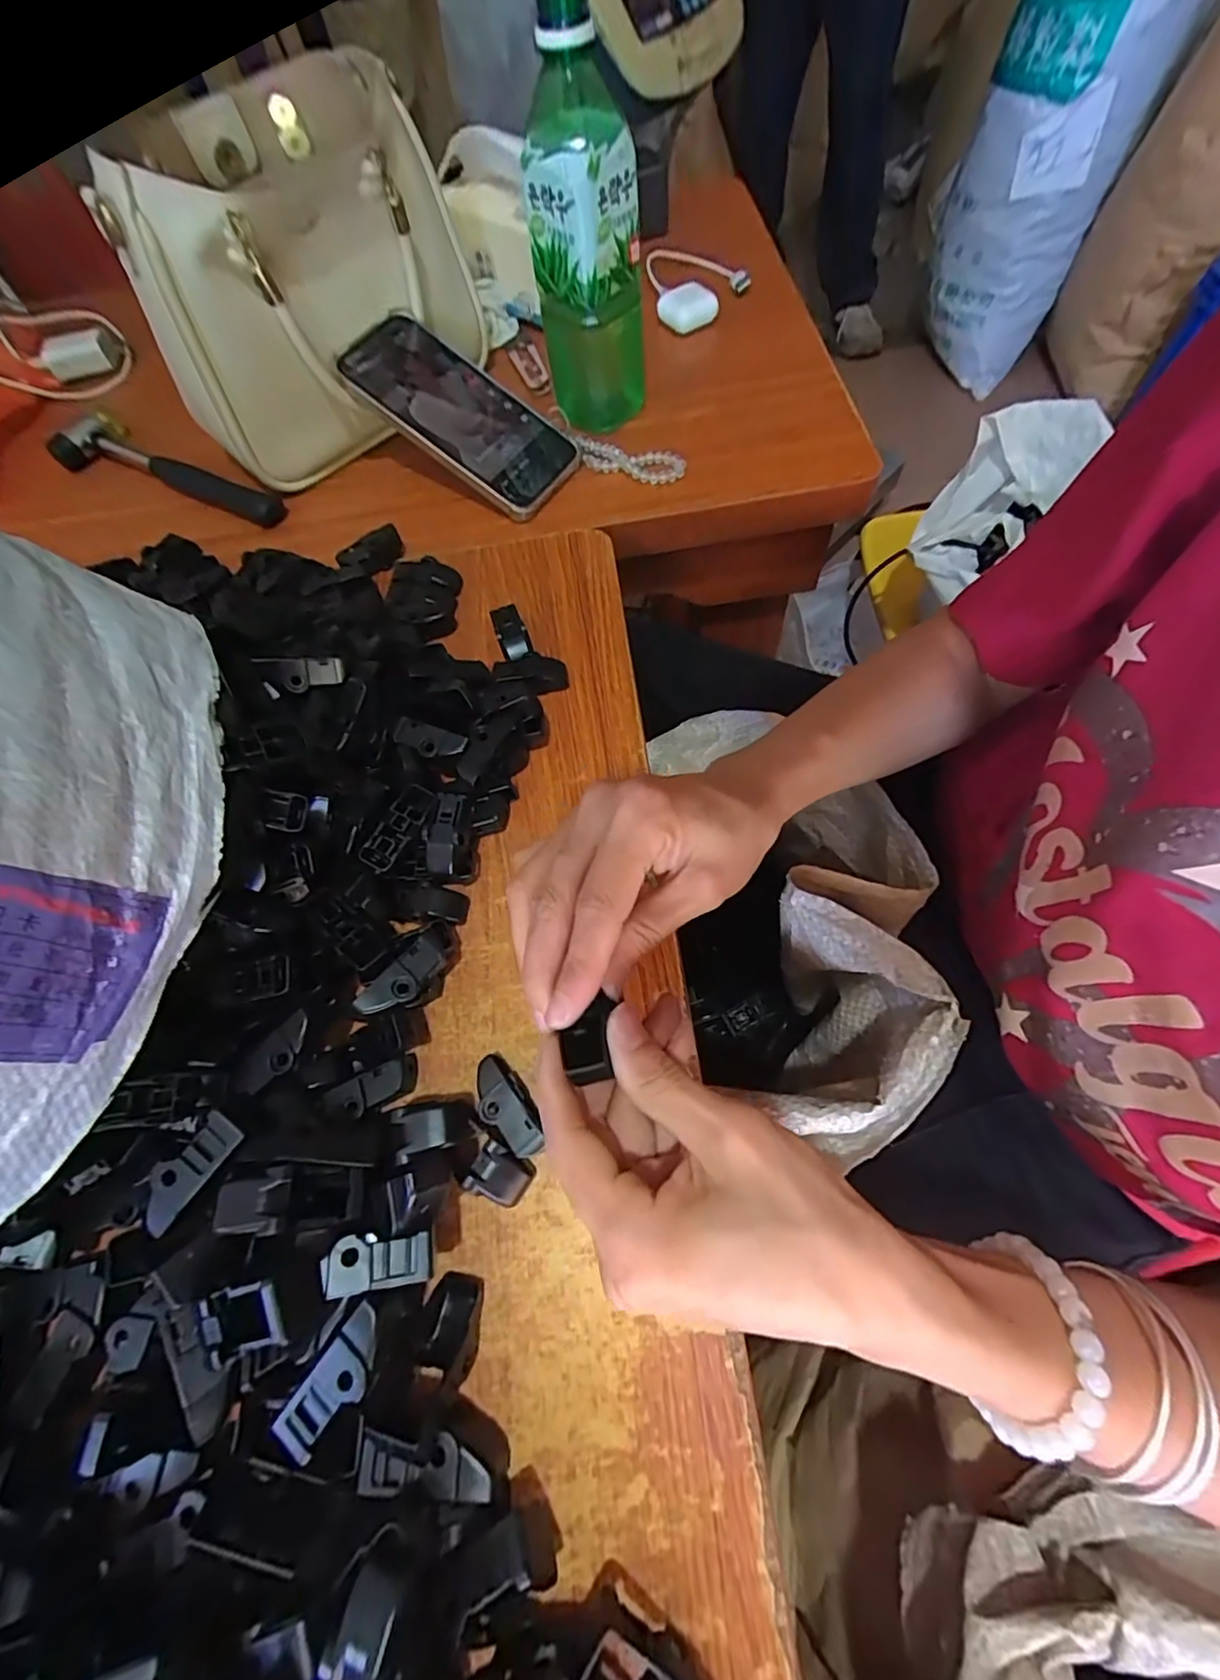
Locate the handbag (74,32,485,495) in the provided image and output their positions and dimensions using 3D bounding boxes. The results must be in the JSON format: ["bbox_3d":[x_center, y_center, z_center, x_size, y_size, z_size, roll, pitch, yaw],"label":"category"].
[{"bbox_3d":[-0.216,-0.413,0.439,0.145,0.158,0.242,17,68,12],"label":"handbag"}]

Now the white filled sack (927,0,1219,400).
[{"bbox_3d":[0.803,-1.269,1.084,0.273,0.612,0.228,36,73,19],"label":"white filled sack"}]

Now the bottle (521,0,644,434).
[{"bbox_3d":[-0.015,-0.395,0.392,0.070,0.206,0.070,-2,66,4],"label":"bottle"}]

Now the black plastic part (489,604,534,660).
[{"bbox_3d":[-0.064,-0.135,0.380,0.020,0.016,0.032,-18,65,-3],"label":"black plastic part"}]

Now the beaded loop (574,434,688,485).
[{"bbox_3d":[0.015,-0.287,0.444,0.084,0.013,0.028,10,67,9],"label":"beaded loop"}]

